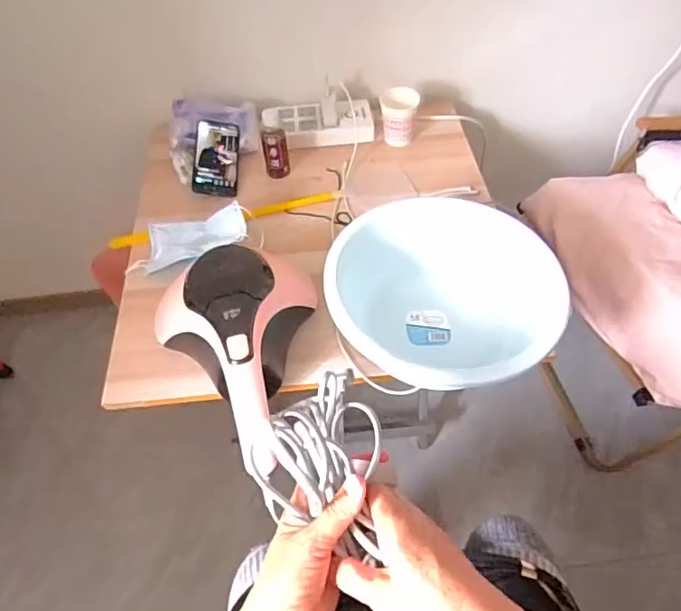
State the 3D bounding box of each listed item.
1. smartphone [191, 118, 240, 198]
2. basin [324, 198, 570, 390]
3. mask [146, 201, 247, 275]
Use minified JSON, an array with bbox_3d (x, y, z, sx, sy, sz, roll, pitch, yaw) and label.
[{"bbox_3d":[-0.219,-0.261,0.916,0.075,0.013,0.162,6,62,-16],"label":"smartphone"},{"bbox_3d":[0.125,0.005,0.667,0.269,0.130,0.261,0,55,0],"label":"basin"},{"bbox_3d":[-0.218,-0.100,0.778,0.155,0.058,0.087,-8,55,-6],"label":"mask"}]

